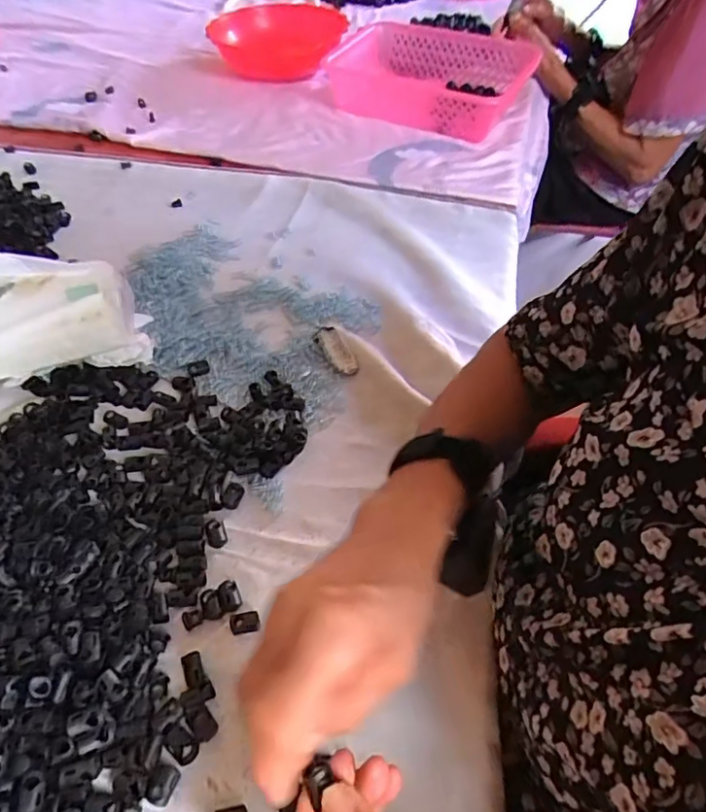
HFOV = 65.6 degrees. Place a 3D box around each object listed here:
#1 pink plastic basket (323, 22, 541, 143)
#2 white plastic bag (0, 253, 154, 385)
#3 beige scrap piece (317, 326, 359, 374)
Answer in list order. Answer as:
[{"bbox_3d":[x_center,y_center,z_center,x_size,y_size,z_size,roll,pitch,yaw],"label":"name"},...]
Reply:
[{"bbox_3d":[0.130,-0.556,0.912,0.316,0.068,0.272,19,53,14],"label":"pink plastic basket"},{"bbox_3d":[-0.289,-0.079,0.501,0.179,0.099,0.072,-12,52,-10],"label":"white plastic bag"},{"bbox_3d":[-0.015,-0.056,0.541,0.023,0.009,0.062,-22,54,-17],"label":"beige scrap piece"}]

